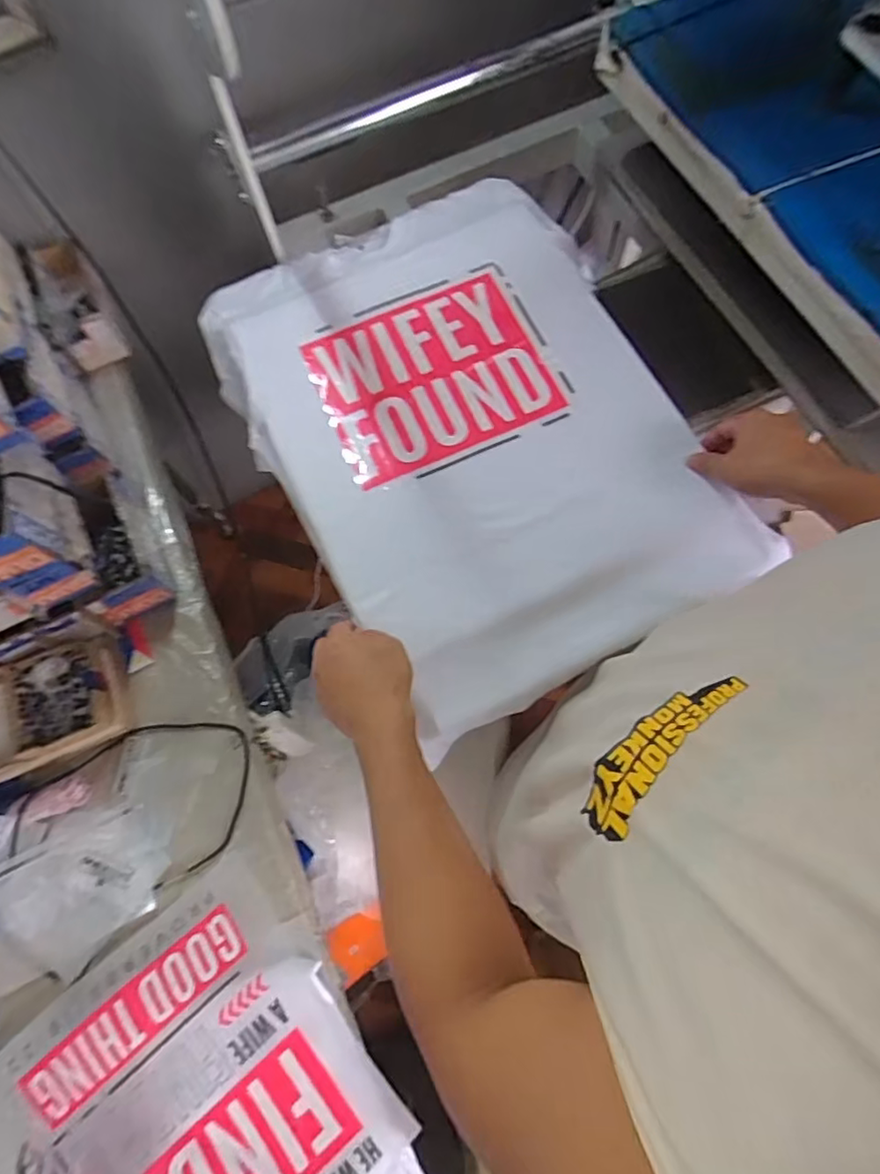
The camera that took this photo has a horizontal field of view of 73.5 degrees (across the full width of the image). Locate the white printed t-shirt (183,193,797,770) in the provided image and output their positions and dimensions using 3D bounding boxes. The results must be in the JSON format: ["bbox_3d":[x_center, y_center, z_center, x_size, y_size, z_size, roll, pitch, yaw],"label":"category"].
[{"bbox_3d":[0.026,-0.189,0.658,0.418,0.033,0.593,-28,73,-7],"label":"white printed t-shirt"}]

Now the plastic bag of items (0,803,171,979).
[{"bbox_3d":[-0.392,0.323,0.626,0.188,0.032,0.136,-40,75,-10],"label":"plastic bag of items"}]

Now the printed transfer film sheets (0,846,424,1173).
[{"bbox_3d":[-0.213,0.500,0.557,0.293,0.034,0.368,-42,75,-11],"label":"printed transfer film sheets"}]

